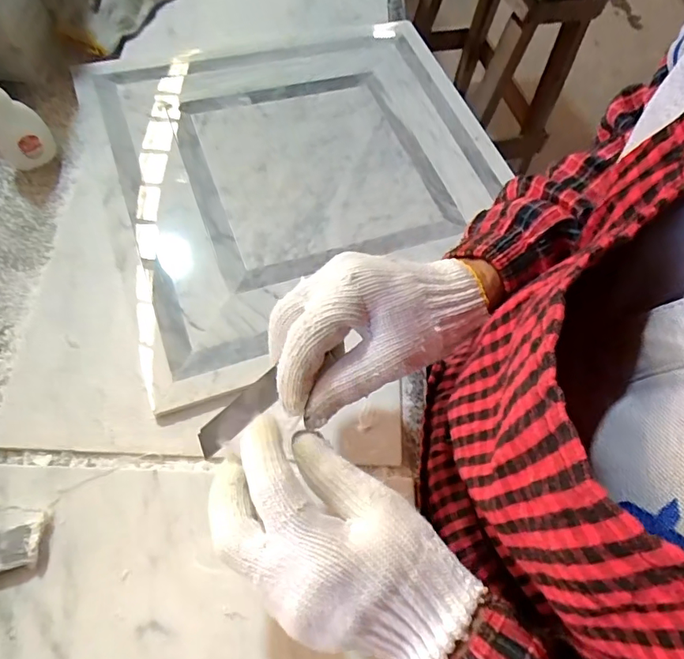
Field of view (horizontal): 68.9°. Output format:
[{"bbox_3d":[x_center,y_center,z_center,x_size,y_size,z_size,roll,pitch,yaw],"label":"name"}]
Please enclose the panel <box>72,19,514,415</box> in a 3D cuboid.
[{"bbox_3d":[-0.037,-0.175,0.514,0.399,0.023,0.412,-19,66,-12],"label":"panel"}]

